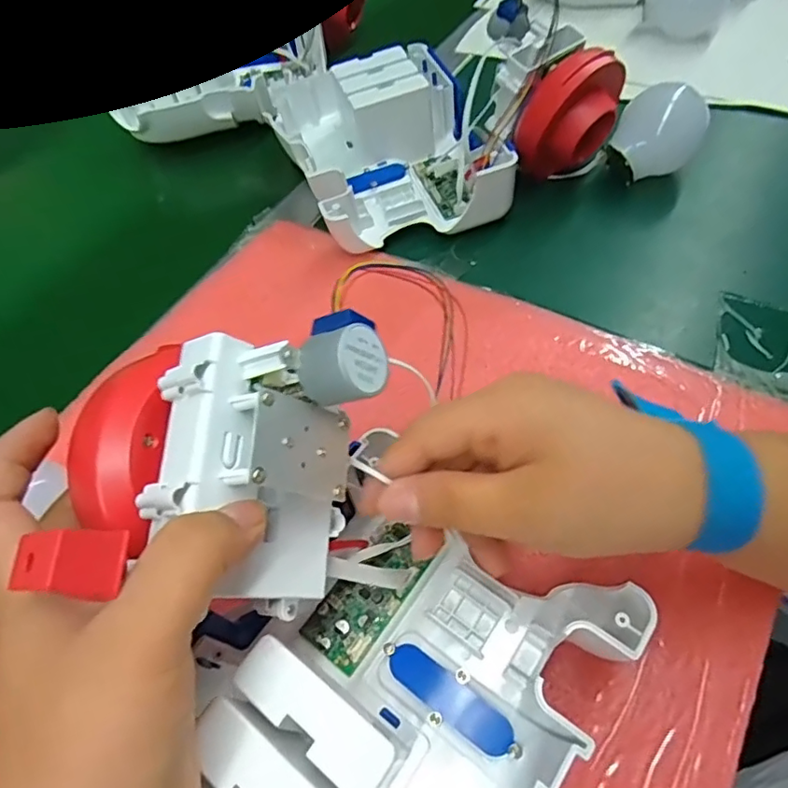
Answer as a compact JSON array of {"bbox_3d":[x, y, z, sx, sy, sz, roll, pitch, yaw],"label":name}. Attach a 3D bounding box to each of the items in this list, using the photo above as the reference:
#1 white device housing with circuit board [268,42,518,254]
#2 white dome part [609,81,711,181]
[{"bbox_3d":[-0.008,-0.192,0.428,0.138,0.061,0.191,-19,57,-5],"label":"white device housing with circuit board"},{"bbox_3d":[0.191,-0.186,0.406,0.059,0.047,0.056,22,62,21],"label":"white dome part"}]

